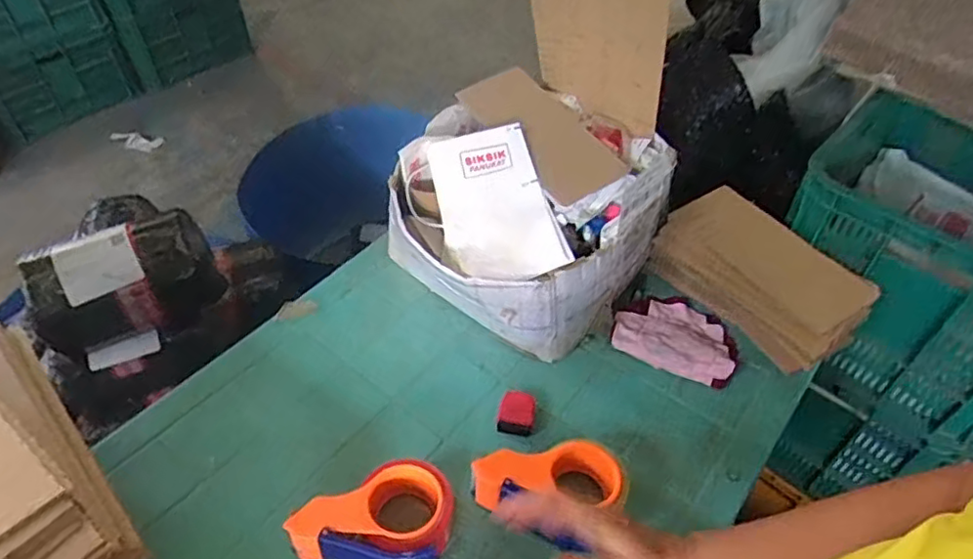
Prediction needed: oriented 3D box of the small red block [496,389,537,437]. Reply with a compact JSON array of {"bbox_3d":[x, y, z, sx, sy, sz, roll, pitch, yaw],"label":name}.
[{"bbox_3d":[0.039,0.162,0.780,0.044,0.022,0.052,8,48,6],"label":"small red block"}]

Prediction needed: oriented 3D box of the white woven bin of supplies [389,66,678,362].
[{"bbox_3d":[0.061,-0.100,0.919,0.342,0.195,0.389,28,53,22],"label":"white woven bin of supplies"}]

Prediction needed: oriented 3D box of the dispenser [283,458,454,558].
[{"bbox_3d":[-0.116,0.250,0.667,0.154,0.063,0.110,8,46,4],"label":"dispenser"}]

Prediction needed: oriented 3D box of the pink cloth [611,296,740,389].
[{"bbox_3d":[0.262,0.076,0.872,0.169,0.035,0.122,28,53,22],"label":"pink cloth"}]

